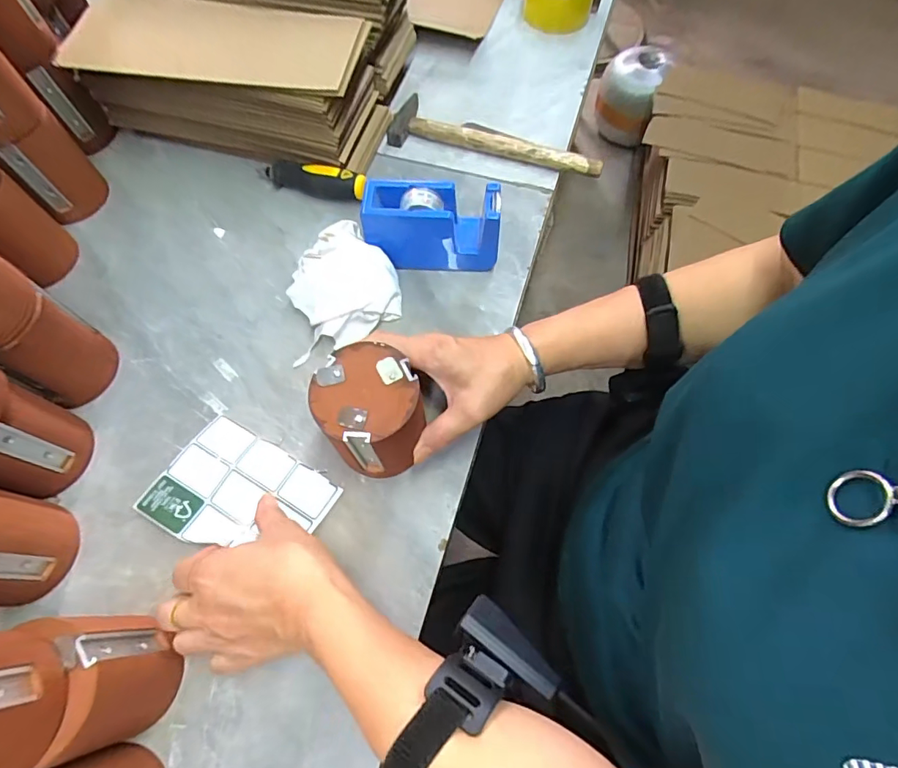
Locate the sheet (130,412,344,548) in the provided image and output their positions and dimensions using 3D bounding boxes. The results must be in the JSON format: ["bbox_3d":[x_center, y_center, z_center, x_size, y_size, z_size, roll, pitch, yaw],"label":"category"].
[{"bbox_3d":[-0.174,0.095,0.421,0.136,0.006,0.098,28,67,9],"label":"sheet"}]

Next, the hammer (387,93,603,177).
[{"bbox_3d":[0.054,-0.287,0.576,0.241,0.026,0.068,12,67,6],"label":"hammer"}]

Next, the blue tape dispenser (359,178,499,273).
[{"bbox_3d":[-0.016,-0.153,0.490,0.127,0.081,0.042,0,66,1],"label":"blue tape dispenser"}]

